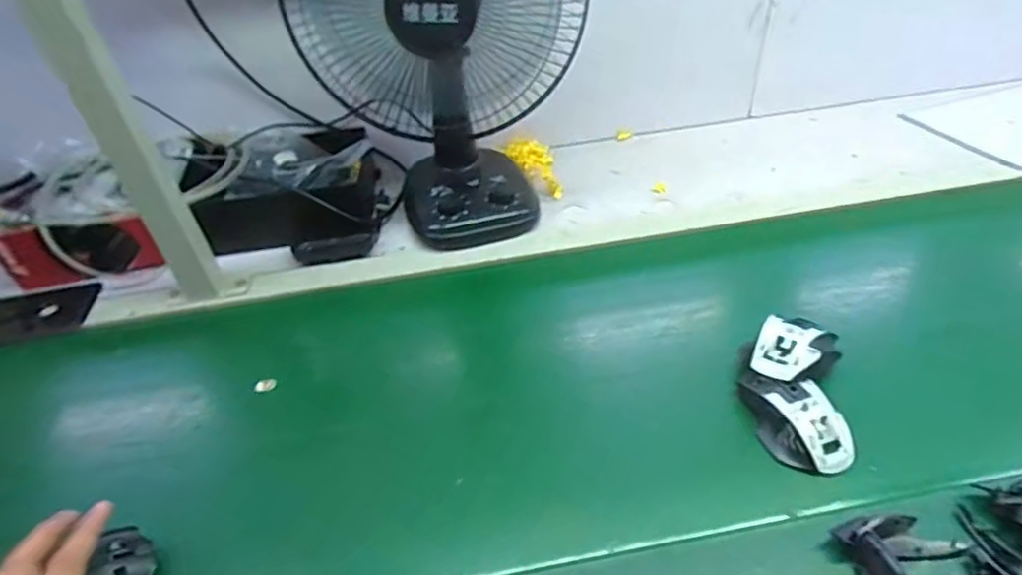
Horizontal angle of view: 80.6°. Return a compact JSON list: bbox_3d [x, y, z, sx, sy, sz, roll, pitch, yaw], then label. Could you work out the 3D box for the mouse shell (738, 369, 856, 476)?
[{"bbox_3d":[0.263,0.120,0.564,0.062,0.038,0.116,-21,43,-17],"label":"mouse shell"}]

